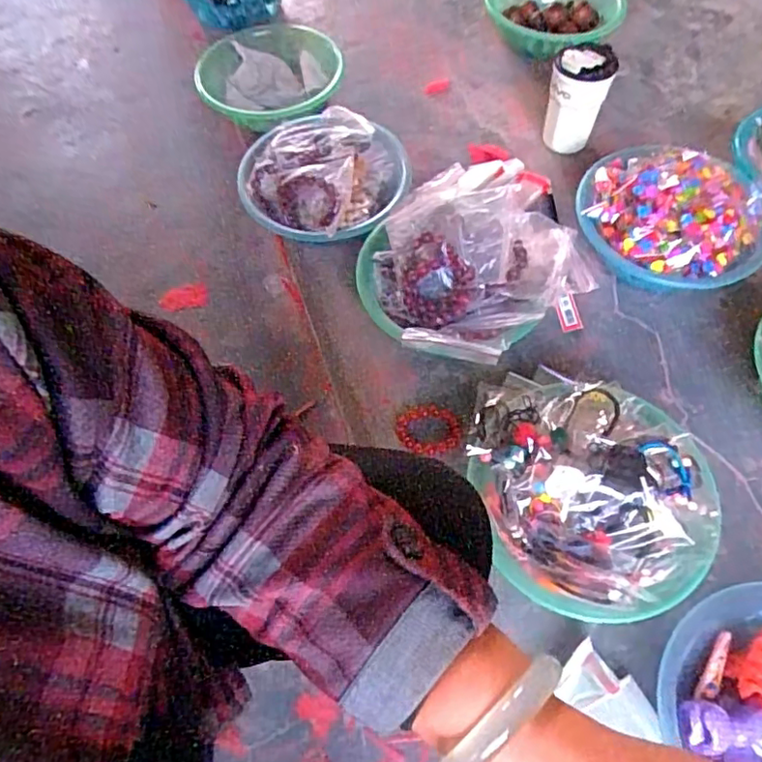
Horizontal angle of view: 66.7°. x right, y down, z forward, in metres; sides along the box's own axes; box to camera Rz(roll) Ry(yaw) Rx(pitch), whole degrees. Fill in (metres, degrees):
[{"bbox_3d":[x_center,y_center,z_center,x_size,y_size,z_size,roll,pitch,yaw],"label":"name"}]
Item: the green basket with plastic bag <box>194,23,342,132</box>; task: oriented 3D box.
[{"bbox_3d":[-0.184,-0.511,1.000,0.261,0.091,0.226,30,65,17],"label":"green basket with plastic bag"}]

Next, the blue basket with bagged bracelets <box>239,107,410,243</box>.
[{"bbox_3d":[-0.077,-0.291,0.829,0.228,0.080,0.241,0,61,1],"label":"blue basket with bagged bracelets"}]

